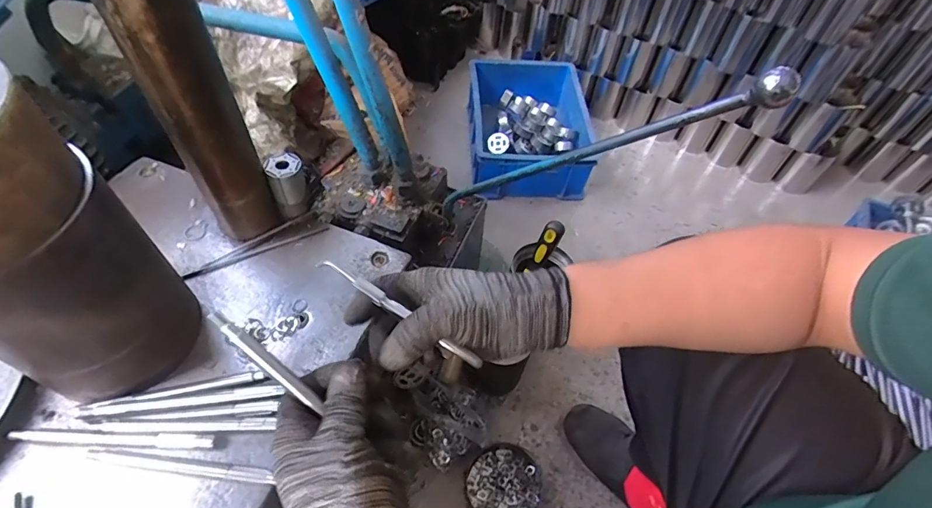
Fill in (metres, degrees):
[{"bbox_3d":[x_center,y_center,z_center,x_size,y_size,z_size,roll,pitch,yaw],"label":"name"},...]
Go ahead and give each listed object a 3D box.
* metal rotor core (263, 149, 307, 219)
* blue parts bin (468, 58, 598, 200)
[{"bbox_3d":[-0.196,-0.075,0.520,0.036,0.071,0.032,-14,55,-13],"label":"metal rotor core"},{"bbox_3d":[0.169,-0.350,1.258,0.305,0.154,0.434,1,53,-3],"label":"blue parts bin"}]

